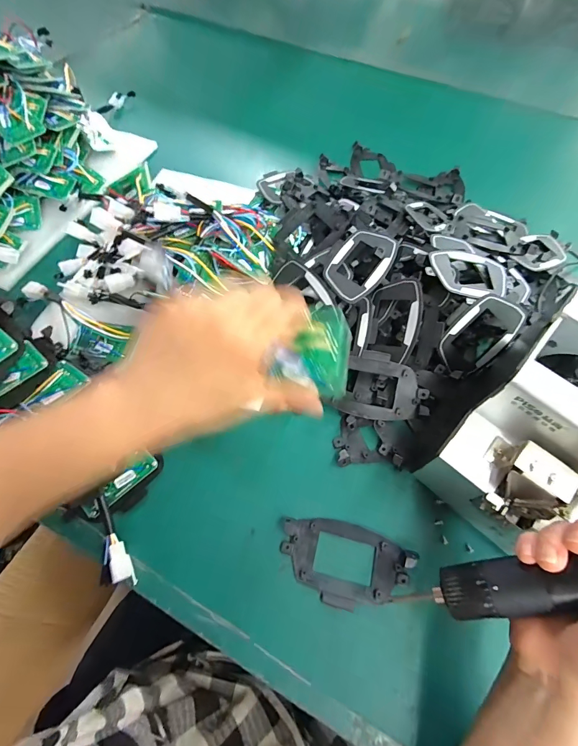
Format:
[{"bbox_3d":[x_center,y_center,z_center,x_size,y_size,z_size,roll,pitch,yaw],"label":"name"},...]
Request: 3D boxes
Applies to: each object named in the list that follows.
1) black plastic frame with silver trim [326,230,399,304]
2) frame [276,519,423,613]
[{"bbox_3d":[0.082,-0.124,0.422,0.065,0.024,0.099,27,66,13],"label":"black plastic frame with silver trim"},{"bbox_3d":[0.051,0.174,0.329,0.117,0.011,0.067,14,64,7],"label":"frame"}]

